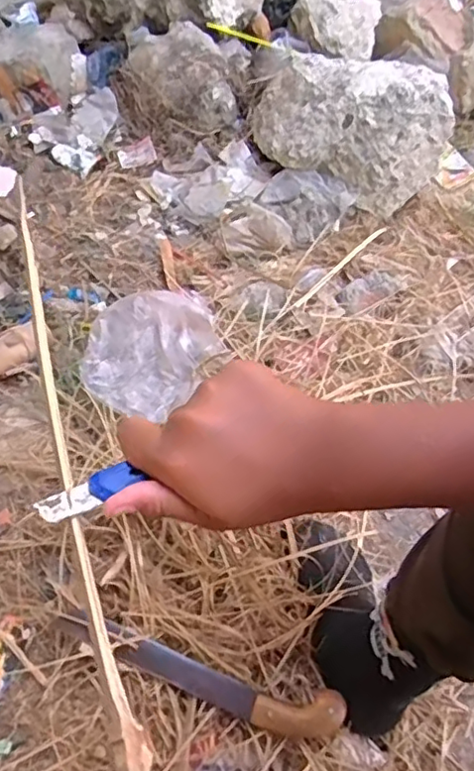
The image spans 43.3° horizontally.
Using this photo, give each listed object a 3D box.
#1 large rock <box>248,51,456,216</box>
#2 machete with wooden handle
[{"bbox_3d":[0.200,-0.495,1.108,0.374,0.188,0.203,25,59,12],"label":"large rock"},{"bbox_3d":[-0.050,0.314,0.648,0.328,0.049,0.058,15,57,6],"label":"machete with wooden handle"}]

